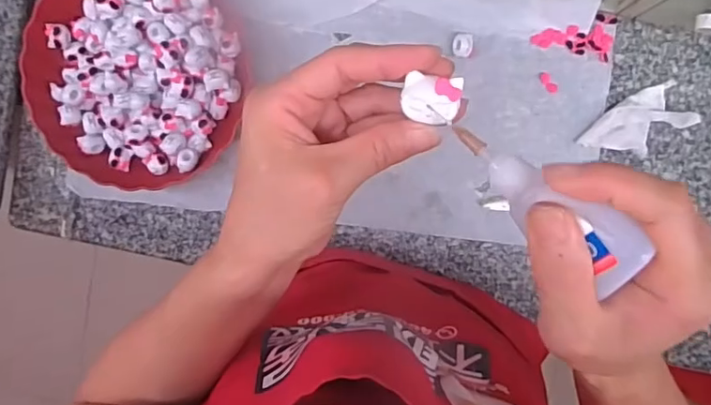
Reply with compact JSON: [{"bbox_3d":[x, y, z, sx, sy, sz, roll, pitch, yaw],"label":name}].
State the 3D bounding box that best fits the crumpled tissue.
[{"bbox_3d":[0.303,-0.081,0.582,0.109,0.014,0.063,-38,93,7],"label":"crumpled tissue"}]

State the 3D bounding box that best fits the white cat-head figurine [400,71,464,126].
[{"bbox_3d":[0.033,-0.045,0.235,0.024,0.007,0.020,14,97,2],"label":"white cat-head figurine"}]

